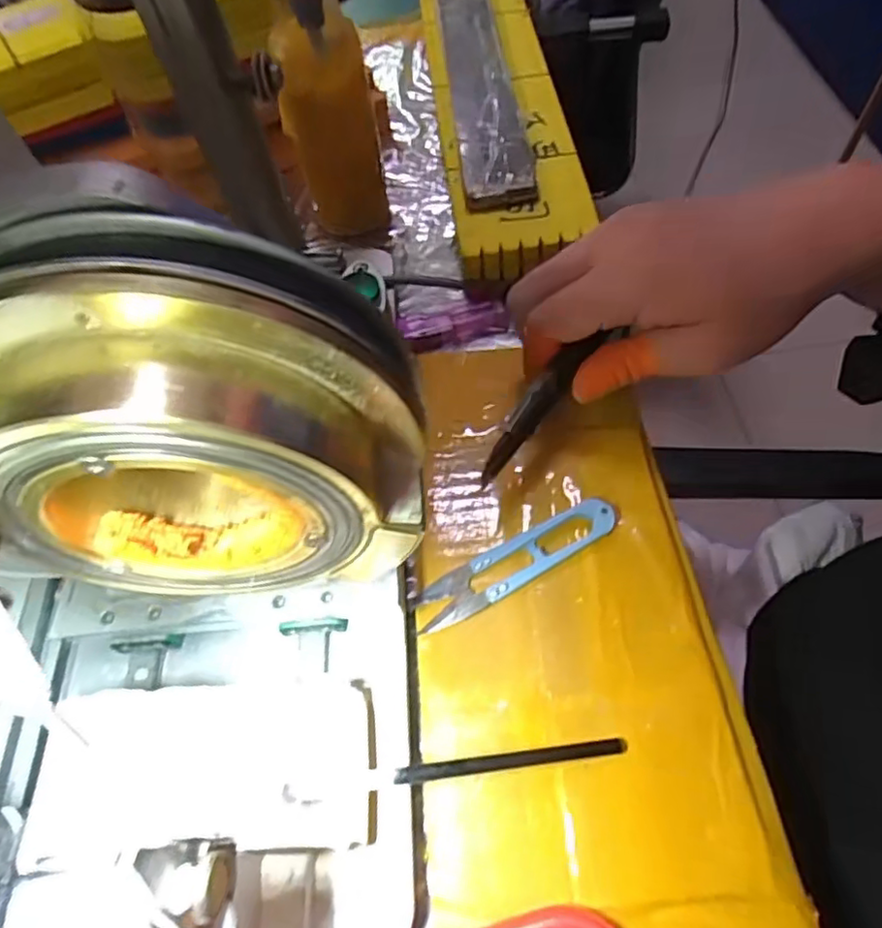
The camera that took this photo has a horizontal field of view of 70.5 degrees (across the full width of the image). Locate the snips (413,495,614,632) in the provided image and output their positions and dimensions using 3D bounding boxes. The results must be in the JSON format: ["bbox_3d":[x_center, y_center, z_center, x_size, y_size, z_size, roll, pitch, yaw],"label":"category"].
[{"bbox_3d":[0.035,0.044,0.287,0.101,0.010,0.021,-27,61,-11],"label":"snips"}]

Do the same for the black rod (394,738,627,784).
[{"bbox_3d":[0.028,0.111,0.235,0.092,0.004,0.006,0,56,-15],"label":"black rod"}]

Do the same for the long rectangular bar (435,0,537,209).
[{"bbox_3d":[0.025,-0.282,0.444,0.044,0.010,0.297,-6,59,1],"label":"long rectangular bar"}]

